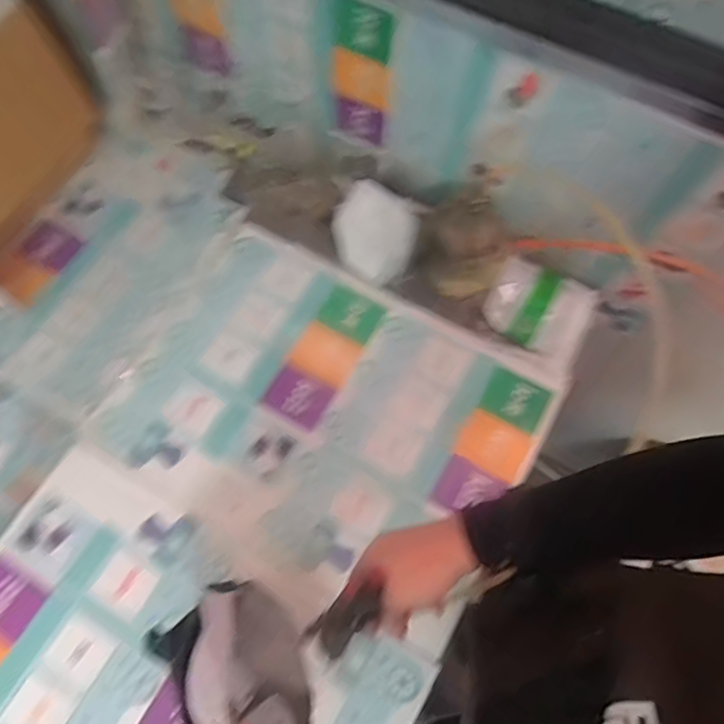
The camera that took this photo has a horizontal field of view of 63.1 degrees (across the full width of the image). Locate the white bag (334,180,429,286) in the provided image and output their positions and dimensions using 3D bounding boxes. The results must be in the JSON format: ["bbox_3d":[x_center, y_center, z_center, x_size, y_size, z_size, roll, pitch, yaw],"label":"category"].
[{"bbox_3d":[0.018,-0.189,0.873,0.124,0.037,0.138,18,91,1],"label":"white bag"}]

